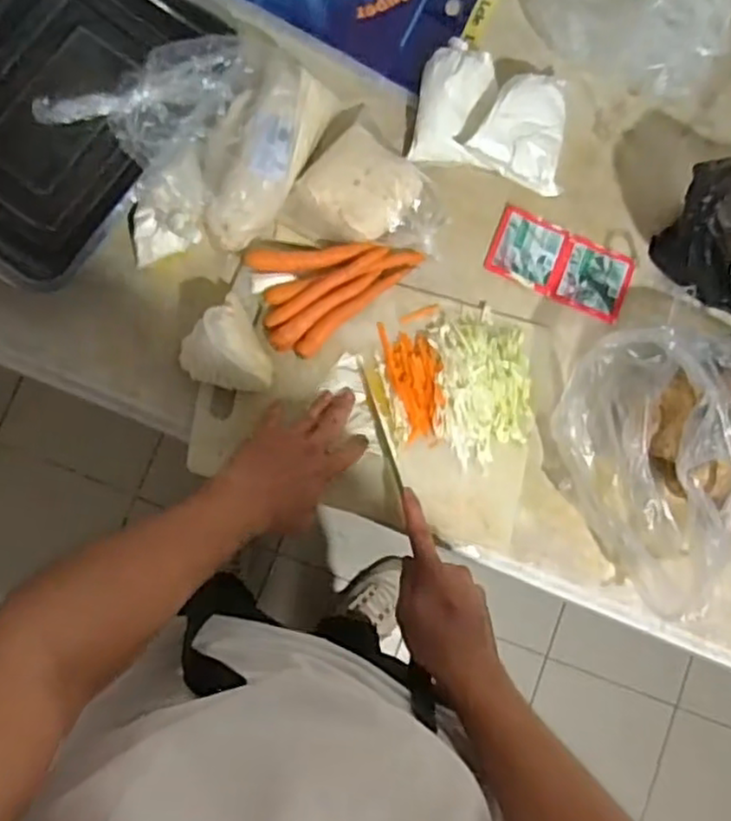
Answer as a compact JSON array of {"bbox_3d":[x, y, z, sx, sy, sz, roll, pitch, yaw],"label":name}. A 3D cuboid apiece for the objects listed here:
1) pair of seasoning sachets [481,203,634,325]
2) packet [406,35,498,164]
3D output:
[{"bbox_3d":[0.216,-0.162,0.764,0.157,0.009,0.079,22,82,-5],"label":"pair of seasoning sachets"},{"bbox_3d":[0.096,-0.328,0.731,0.078,0.044,0.132,9,85,-6],"label":"packet"}]

